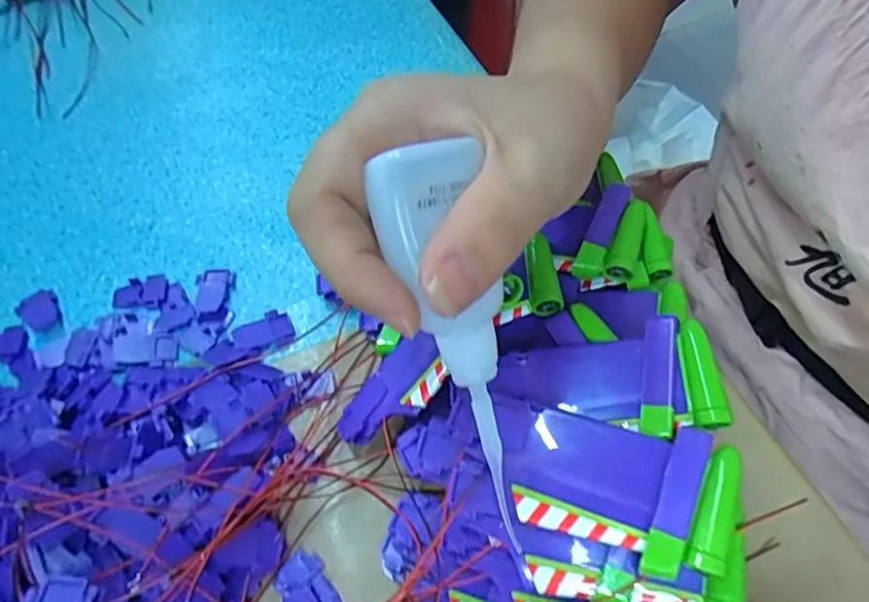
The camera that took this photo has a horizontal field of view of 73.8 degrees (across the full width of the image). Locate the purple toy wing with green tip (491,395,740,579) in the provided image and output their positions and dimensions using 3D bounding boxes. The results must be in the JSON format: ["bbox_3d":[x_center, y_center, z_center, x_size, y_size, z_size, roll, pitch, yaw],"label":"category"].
[{"bbox_3d":[0.054,0.057,0.182,0.072,0.015,0.042,10,62,8],"label":"purple toy wing with green tip"}]

